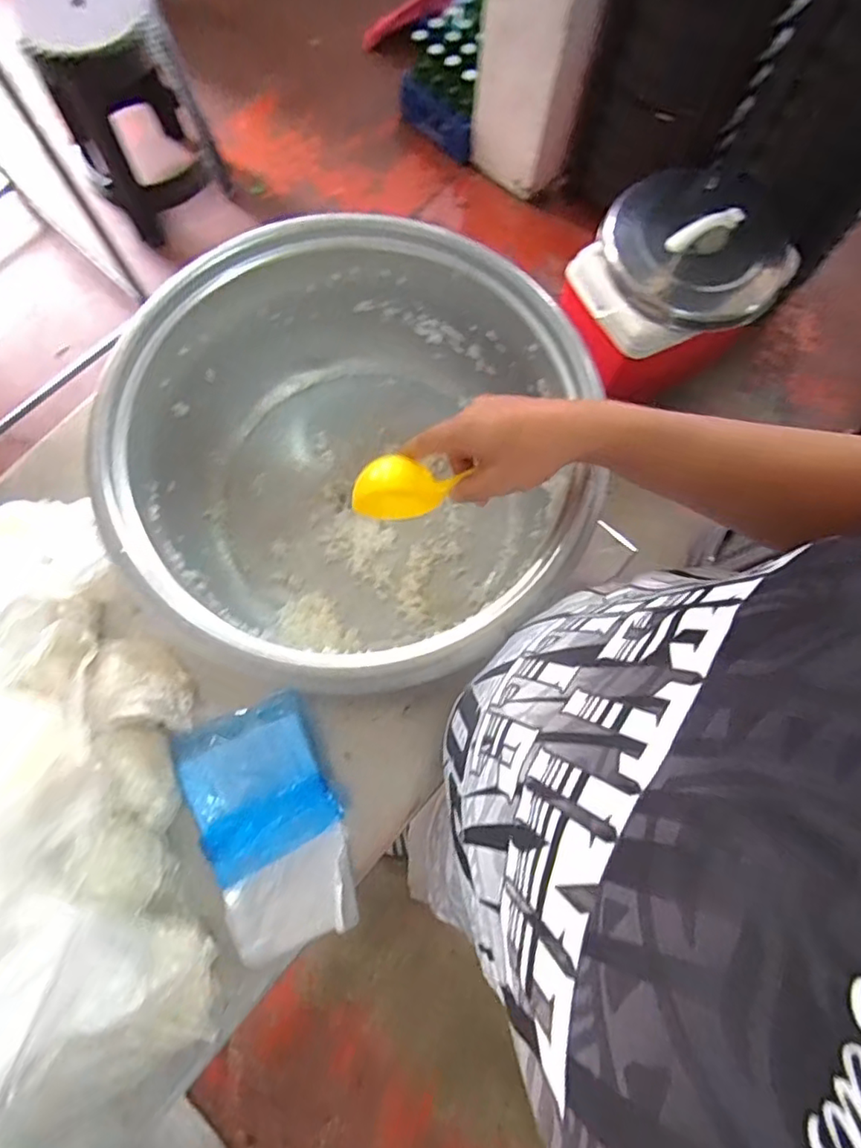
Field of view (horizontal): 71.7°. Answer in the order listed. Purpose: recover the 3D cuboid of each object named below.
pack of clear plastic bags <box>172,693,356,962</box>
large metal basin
[{"bbox_3d":[-0.154,0.241,0.575,0.133,0.041,0.226,-22,78,-5],"label":"pack of clear plastic bags"},{"bbox_3d":[-0.069,-0.105,0.594,0.399,0.194,0.413,0,77,0],"label":"large metal basin"}]

